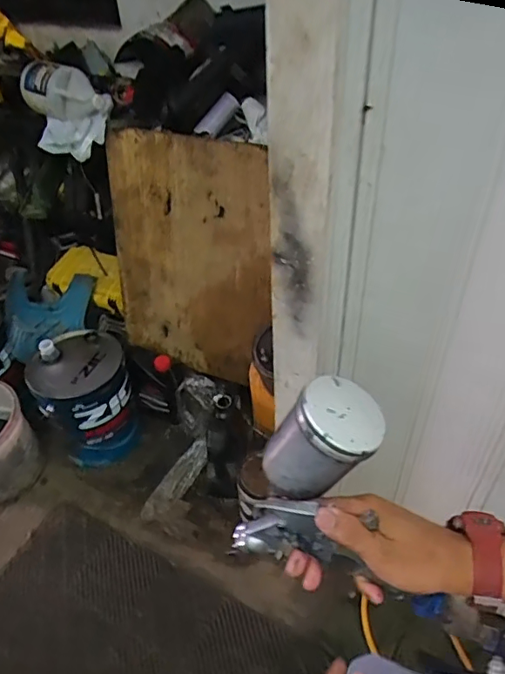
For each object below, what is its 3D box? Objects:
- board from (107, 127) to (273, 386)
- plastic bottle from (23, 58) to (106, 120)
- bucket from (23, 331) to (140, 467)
[{"bbox_3d":[-0.199,-0.219,1.599,0.544,0.764,0.031,18,37,19],"label":"board"},{"bbox_3d":[-0.557,-0.728,1.529,0.278,0.137,0.107,28,52,29],"label":"plastic bottle"},{"bbox_3d":[-0.527,0.185,1.683,0.272,0.377,0.295,-2,44,2],"label":"bucket"}]

